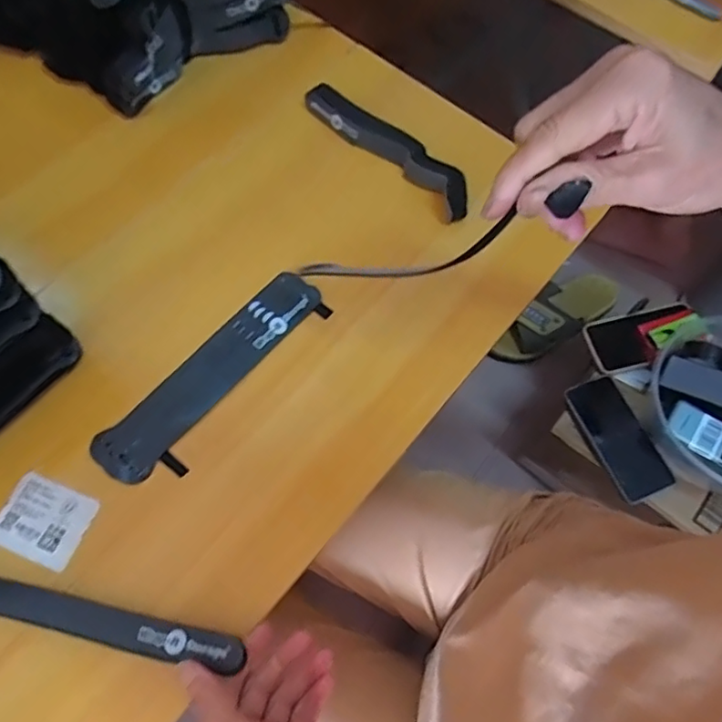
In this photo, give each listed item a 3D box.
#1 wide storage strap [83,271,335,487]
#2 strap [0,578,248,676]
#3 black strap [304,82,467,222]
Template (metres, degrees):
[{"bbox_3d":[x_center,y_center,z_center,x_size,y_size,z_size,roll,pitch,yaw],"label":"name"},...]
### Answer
[{"bbox_3d":[-0.106,0.009,0.437,0.053,0.009,0.198,39,70,13],"label":"wide storage strap"},{"bbox_3d":[-0.170,0.158,0.361,0.197,0.016,0.023,12,67,6],"label":"strap"},{"bbox_3d":[0.026,-0.191,0.521,0.187,0.028,0.034,43,71,14],"label":"black strap"}]

